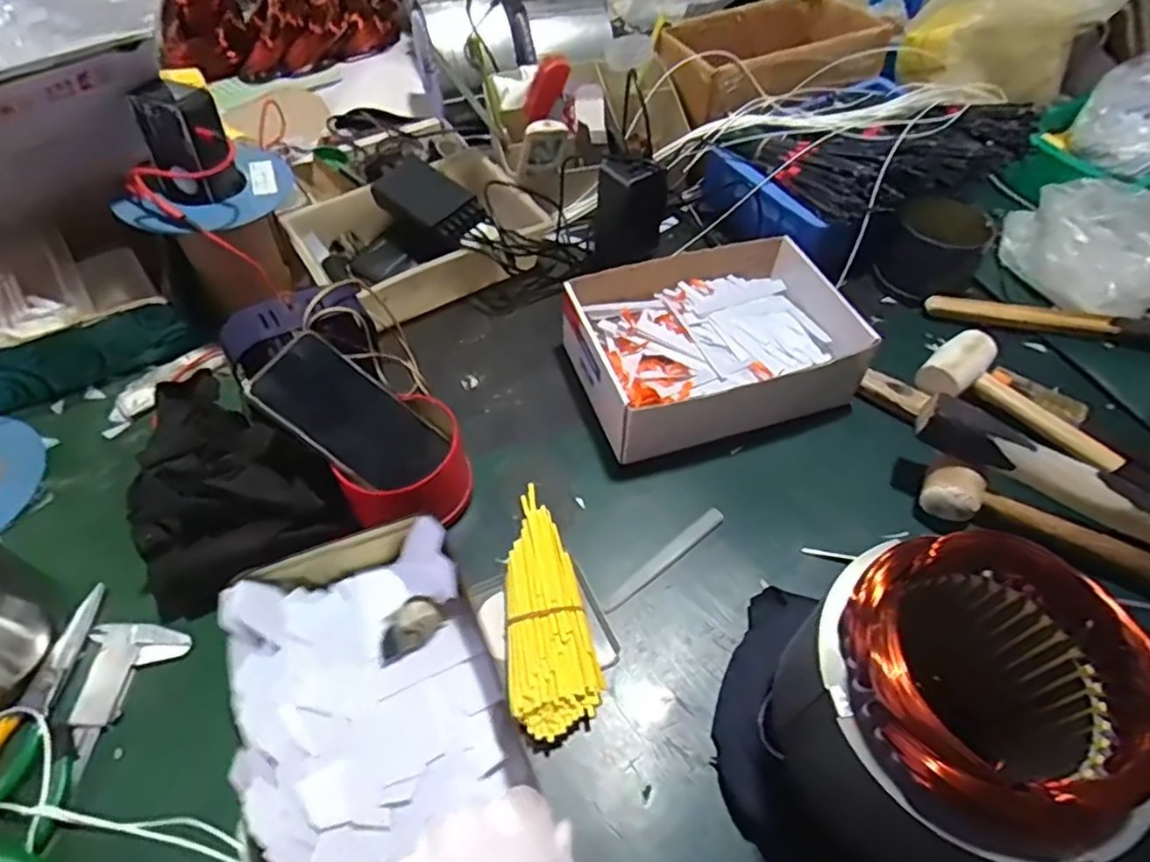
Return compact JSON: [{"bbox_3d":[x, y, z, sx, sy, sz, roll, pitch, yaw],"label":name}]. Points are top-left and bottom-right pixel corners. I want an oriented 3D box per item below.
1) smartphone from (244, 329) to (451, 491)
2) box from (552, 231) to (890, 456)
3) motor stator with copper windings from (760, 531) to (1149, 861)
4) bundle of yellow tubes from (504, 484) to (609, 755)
[{"bbox_3d":[-0.173,-0.010,0.507,0.146,0.012,0.078,44,51,-18],"label":"smartphone"},{"bbox_3d":[0.125,-0.084,0.616,0.253,0.079,0.190,-17,54,-14],"label":"box"},{"bbox_3d":[0.189,0.145,0.347,0.131,0.143,0.138,23,56,15],"label":"motor stator with copper windings"},{"bbox_3d":[-0.021,0.128,0.483,0.061,0.029,0.194,-5,52,-5],"label":"bundle of yellow tubes"}]

